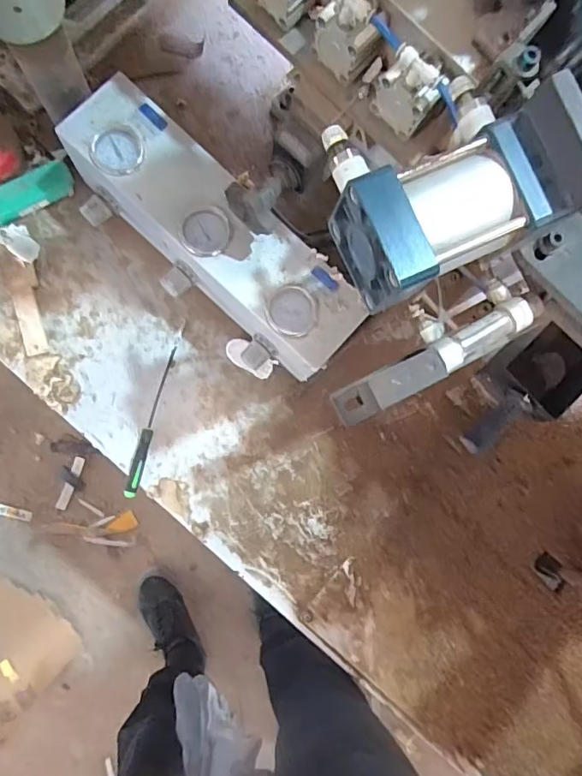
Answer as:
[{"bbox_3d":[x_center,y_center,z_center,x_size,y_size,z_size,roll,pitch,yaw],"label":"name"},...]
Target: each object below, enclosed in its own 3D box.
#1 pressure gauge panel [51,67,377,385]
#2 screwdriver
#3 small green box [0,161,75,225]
[{"bbox_3d":[-0.088,-0.179,0.603,0.385,0.060,0.110,43,82,-2],"label":"pressure gauge panel"},{"bbox_3d":[-0.181,0.042,0.664,0.017,0.018,0.196,14,84,-5],"label":"screwdriver"},{"bbox_3d":[-0.335,-0.250,0.666,0.110,0.016,0.044,-34,120,-12],"label":"small green box"}]

